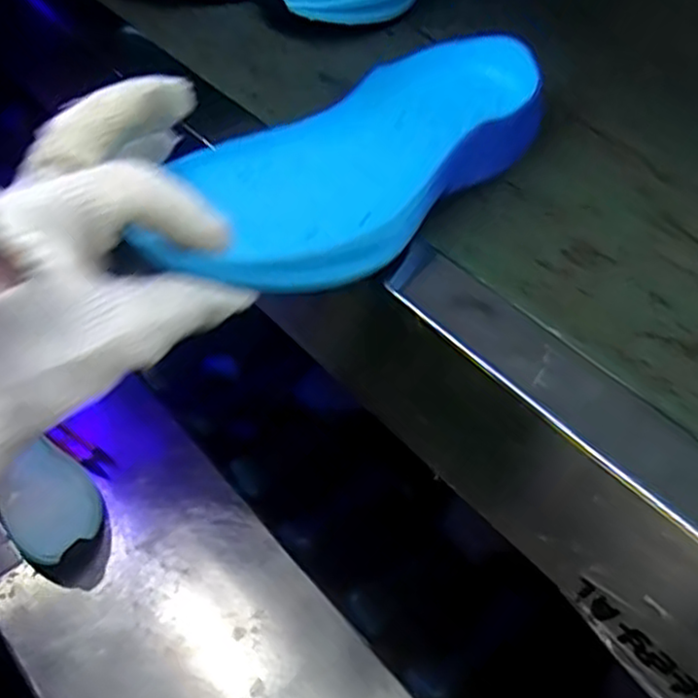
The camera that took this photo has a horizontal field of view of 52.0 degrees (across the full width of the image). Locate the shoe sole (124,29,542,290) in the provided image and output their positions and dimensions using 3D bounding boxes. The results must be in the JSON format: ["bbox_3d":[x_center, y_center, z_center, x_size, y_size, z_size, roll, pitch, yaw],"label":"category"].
[{"bbox_3d":[0.003,-0.096,0.358,0.094,0.047,0.245,34,57,25],"label":"shoe sole"}]

